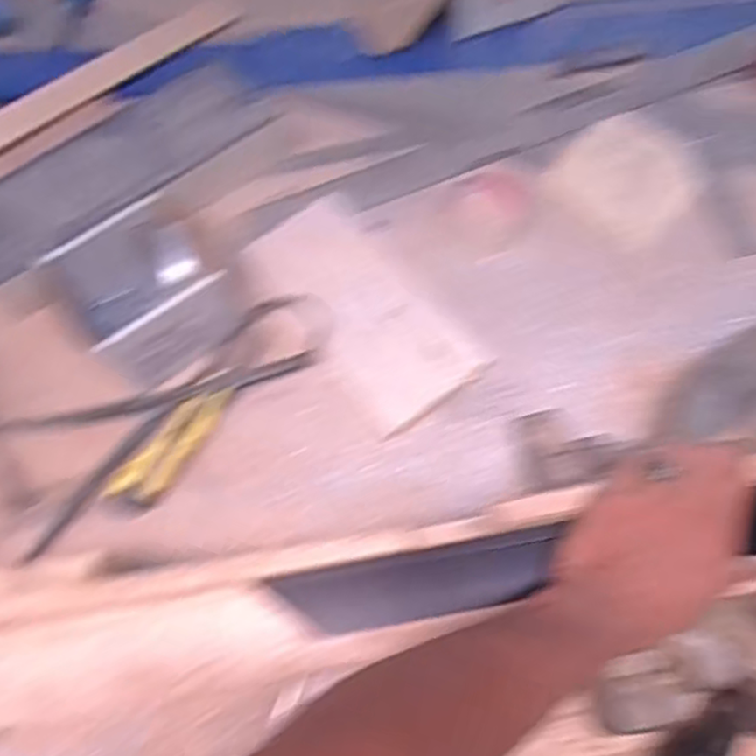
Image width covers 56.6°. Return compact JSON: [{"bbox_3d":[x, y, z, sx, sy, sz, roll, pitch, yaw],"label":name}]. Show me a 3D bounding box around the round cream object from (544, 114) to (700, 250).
[{"bbox_3d":[0.261,-0.211,0.740,0.139,0.009,0.153,37,73,18],"label":"round cream object"}]

